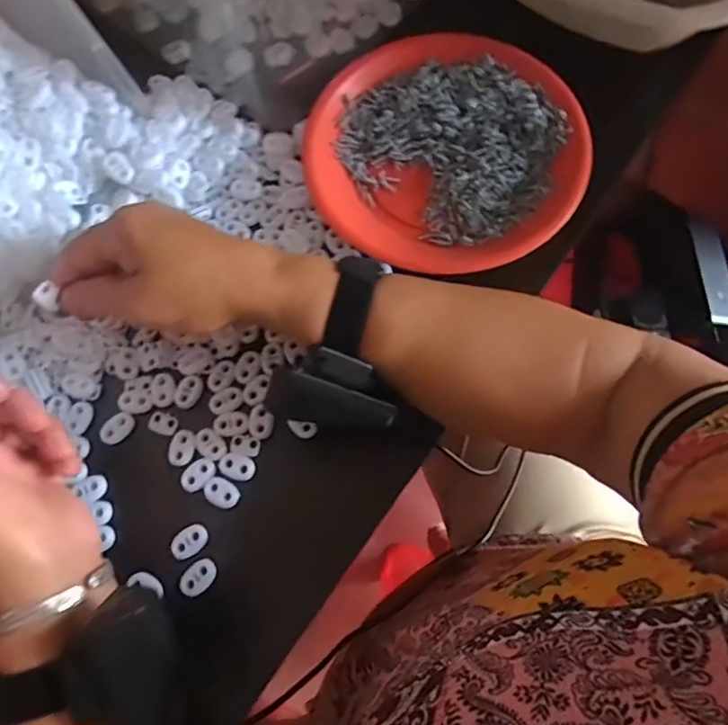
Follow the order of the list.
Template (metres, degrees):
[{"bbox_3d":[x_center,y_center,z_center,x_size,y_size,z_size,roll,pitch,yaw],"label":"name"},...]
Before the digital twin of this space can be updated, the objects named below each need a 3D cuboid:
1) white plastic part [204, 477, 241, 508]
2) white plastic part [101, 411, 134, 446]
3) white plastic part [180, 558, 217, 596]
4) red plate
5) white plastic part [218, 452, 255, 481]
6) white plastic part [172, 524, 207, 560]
[{"bbox_3d":[-0.088,0.080,0.348,0.023,0.004,0.016,24,72,9],"label":"white plastic part"},{"bbox_3d":[-0.160,0.042,0.364,0.014,0.006,0.023,39,75,14],"label":"white plastic part"},{"bbox_3d":[-0.098,0.127,0.334,0.022,0.004,0.016,-40,74,-13],"label":"white plastic part"},{"bbox_3d":[0.057,-0.152,0.402,0.187,0.026,0.184,0,69,1],"label":"red plate"},{"bbox_3d":[-0.080,0.065,0.353,0.023,0.004,0.015,17,71,7],"label":"white plastic part"},{"bbox_3d":[-0.105,0.108,0.340,0.015,0.004,0.022,42,75,15],"label":"white plastic part"}]

